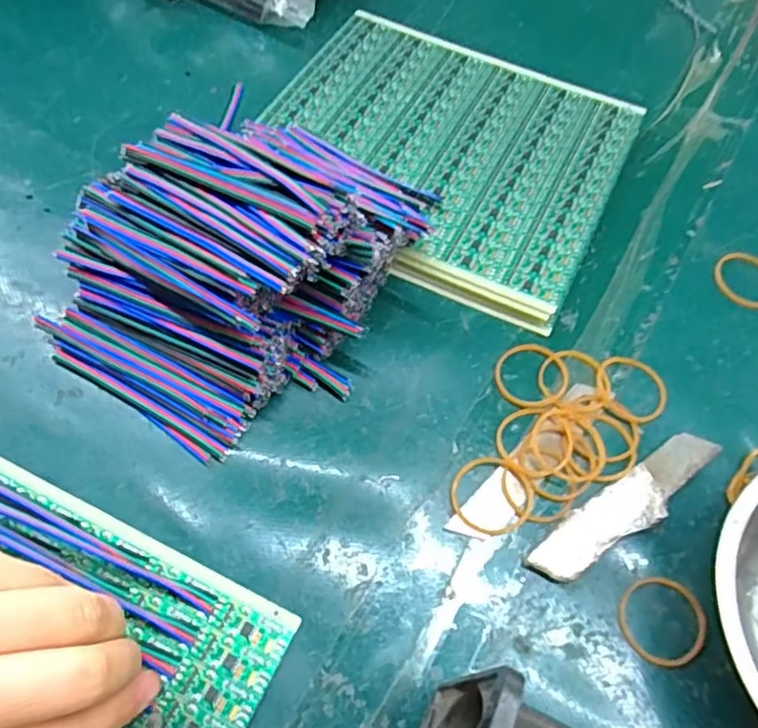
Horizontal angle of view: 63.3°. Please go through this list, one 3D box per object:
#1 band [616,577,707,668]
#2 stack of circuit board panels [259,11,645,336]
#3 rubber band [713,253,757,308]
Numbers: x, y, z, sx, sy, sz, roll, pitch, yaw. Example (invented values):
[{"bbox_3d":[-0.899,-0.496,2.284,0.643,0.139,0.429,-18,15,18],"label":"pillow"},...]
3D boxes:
[{"bbox_3d":[0.110,0.099,0.238,0.034,0.004,0.031,1,61,-1],"label":"band"},{"bbox_3d":[0.035,-0.123,0.353,0.192,0.013,0.173,25,63,11],"label":"stack of circuit board panels"},{"bbox_3d":[0.193,-0.044,0.320,0.034,0.004,0.032,1,61,-1],"label":"rubber band"}]

